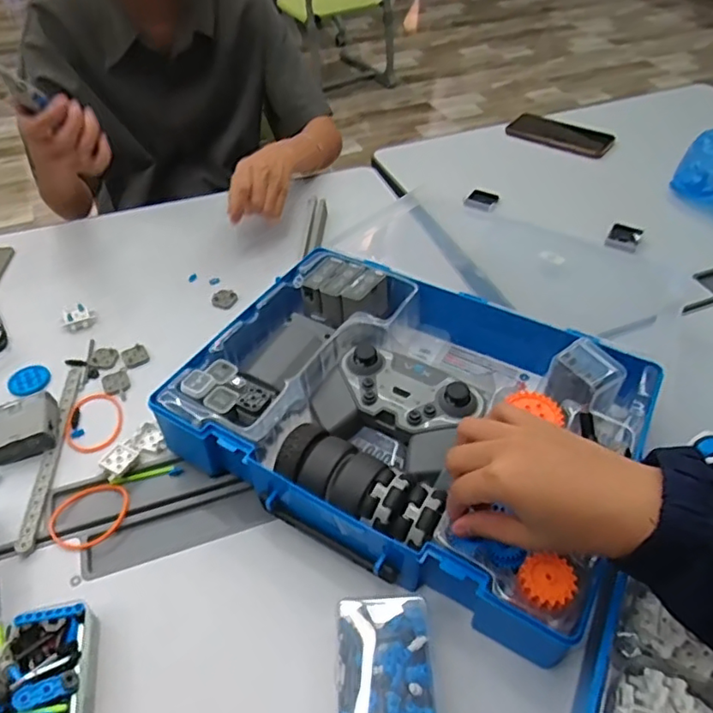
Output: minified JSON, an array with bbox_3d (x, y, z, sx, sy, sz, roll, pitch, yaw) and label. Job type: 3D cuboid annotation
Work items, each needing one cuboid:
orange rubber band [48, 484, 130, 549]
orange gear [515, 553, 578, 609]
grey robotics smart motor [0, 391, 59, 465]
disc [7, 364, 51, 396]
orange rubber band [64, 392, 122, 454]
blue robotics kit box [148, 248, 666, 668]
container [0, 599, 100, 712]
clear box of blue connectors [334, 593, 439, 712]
[{"bbox_3d":[-0.221,0.131,0.479,0.063,0.008,0.053,-27,51,-22],"label":"orange rubber band"},{"bbox_3d":[0.124,0.143,0.369,0.035,0.009,0.031,-12,47,-10],"label":"orange gear"},{"bbox_3d":[-0.302,0.065,0.523,0.058,0.027,0.051,-19,49,-16],"label":"grey robotics smart motor"},{"bbox_3d":[-0.331,0.024,0.583,0.038,0.008,0.038,-1,46,1],"label":"disc"},{"bbox_3d":[-0.248,0.062,0.547,0.050,0.006,0.068,-14,48,-11],"label":"orange rubber band"},{"bbox_3d":[0.044,0.043,0.506,0.352,0.086,0.264,21,47,23],"label":"blue robotics kit box"},{"bbox_3d":[-0.207,0.215,0.376,0.064,0.029,0.092,-12,47,-10],"label":"container"},{"bbox_3d":[0.019,0.209,0.382,0.064,0.023,0.105,-1,46,0],"label":"clear box of blue connectors"}]

